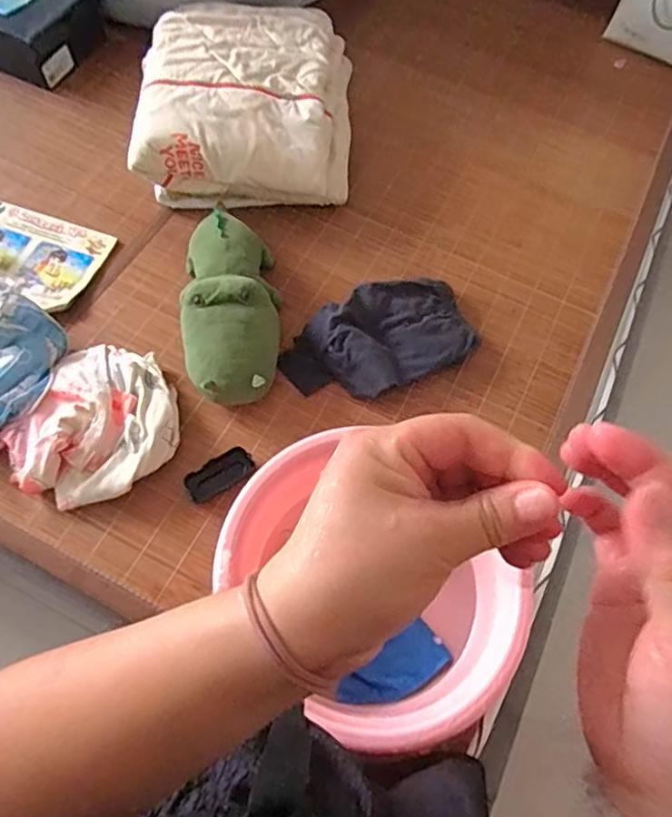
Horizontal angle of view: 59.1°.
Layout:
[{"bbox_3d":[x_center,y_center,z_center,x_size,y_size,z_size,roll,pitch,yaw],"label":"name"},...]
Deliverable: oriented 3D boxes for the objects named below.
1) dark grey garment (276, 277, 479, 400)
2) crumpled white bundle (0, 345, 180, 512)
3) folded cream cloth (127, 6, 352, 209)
[{"bbox_3d":[0.077,-0.122,1.054,0.334,0.074,0.185,-23,67,-14],"label":"dark grey garment"},{"bbox_3d":[-0.398,0.033,0.948,0.297,0.078,0.258,-35,70,-18],"label":"crumpled white bundle"},{"bbox_3d":[-0.188,-0.646,1.248,0.432,0.167,0.483,2,64,-2],"label":"folded cream cloth"}]

